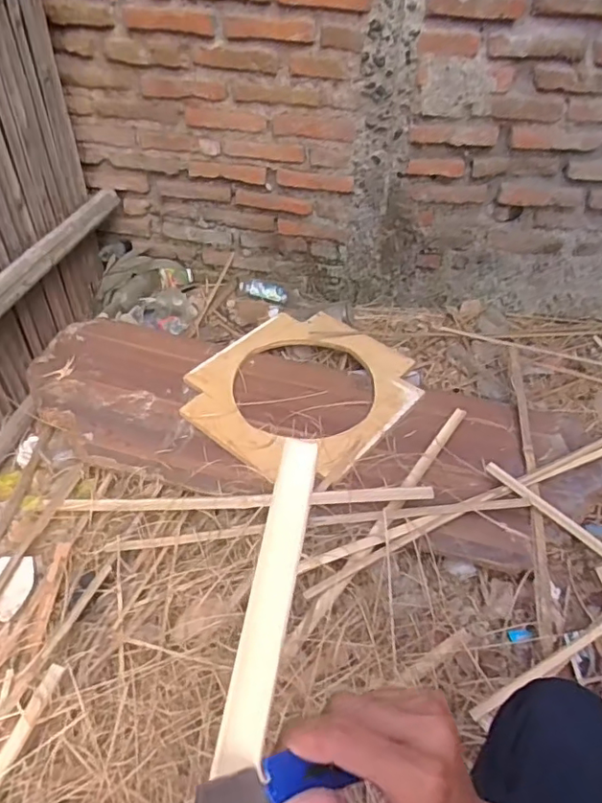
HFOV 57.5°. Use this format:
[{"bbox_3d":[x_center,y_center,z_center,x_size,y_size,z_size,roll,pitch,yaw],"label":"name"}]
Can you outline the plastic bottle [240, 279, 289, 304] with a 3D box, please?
[{"bbox_3d":[-0.113,-0.332,1.637,0.144,0.039,0.048,13,42,11],"label":"plastic bottle"}]

